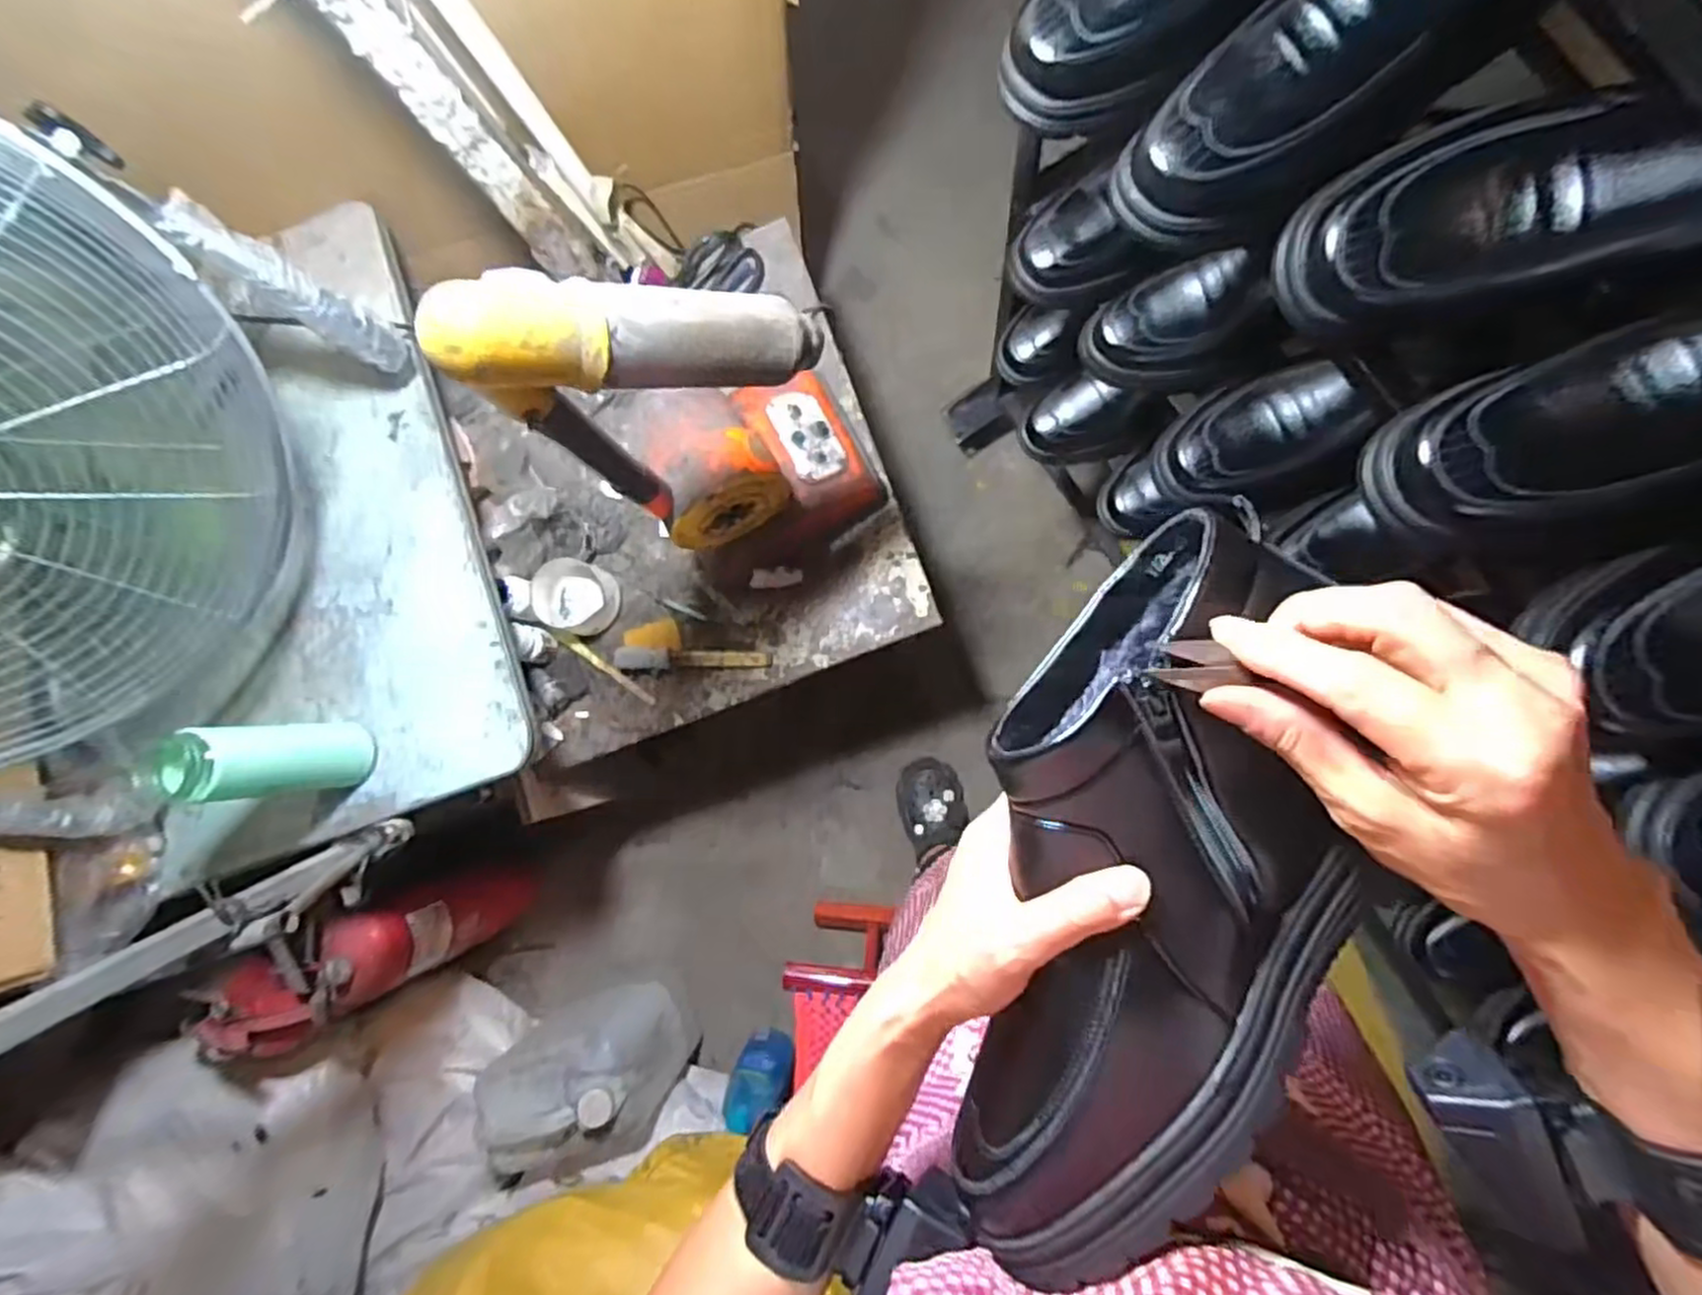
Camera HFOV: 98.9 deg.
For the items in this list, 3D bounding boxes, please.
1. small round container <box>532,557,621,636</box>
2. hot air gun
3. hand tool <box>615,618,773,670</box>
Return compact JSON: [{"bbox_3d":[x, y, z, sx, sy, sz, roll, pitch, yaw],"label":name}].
[{"bbox_3d":[-0.347,-0.064,0.926,0.097,0.052,0.093,8,88,7],"label":"small round container"},{"bbox_3d":[-0.114,-0.209,0.654,0.220,0.533,0.167,-28,84,4],"label":"hot air gun"},{"bbox_3d":[-0.199,-0.005,0.901,0.192,0.044,0.065,-2,86,7],"label":"hand tool"}]

